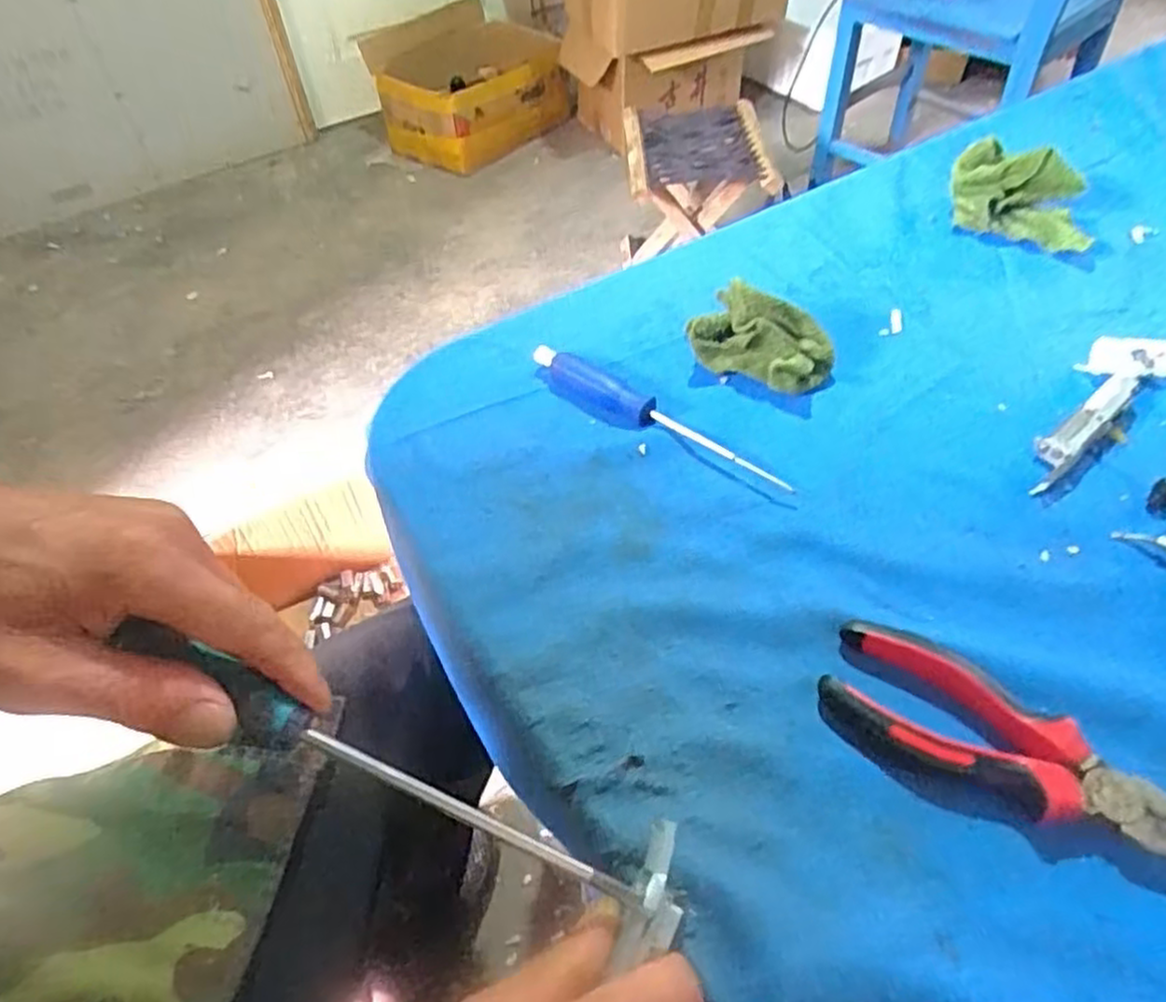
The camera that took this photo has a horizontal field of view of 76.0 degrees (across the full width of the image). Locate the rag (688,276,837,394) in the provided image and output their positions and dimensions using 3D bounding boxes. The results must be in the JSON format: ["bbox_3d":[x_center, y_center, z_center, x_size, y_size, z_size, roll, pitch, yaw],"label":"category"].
[{"bbox_3d":[0.113,-0.106,0.480,0.096,0.048,0.042,18,54,18],"label":"rag"}]

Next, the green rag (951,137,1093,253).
[{"bbox_3d":[0.336,-0.233,0.570,0.110,0.048,0.051,27,57,24],"label":"green rag"}]

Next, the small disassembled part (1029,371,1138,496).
[{"bbox_3d":[0.294,-0.045,0.438,0.123,0.014,0.021,-34,56,-22],"label":"small disassembled part"}]

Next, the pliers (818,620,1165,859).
[{"bbox_3d":[0.180,0.108,0.315,0.157,0.020,0.054,30,58,25],"label":"pliers"}]

